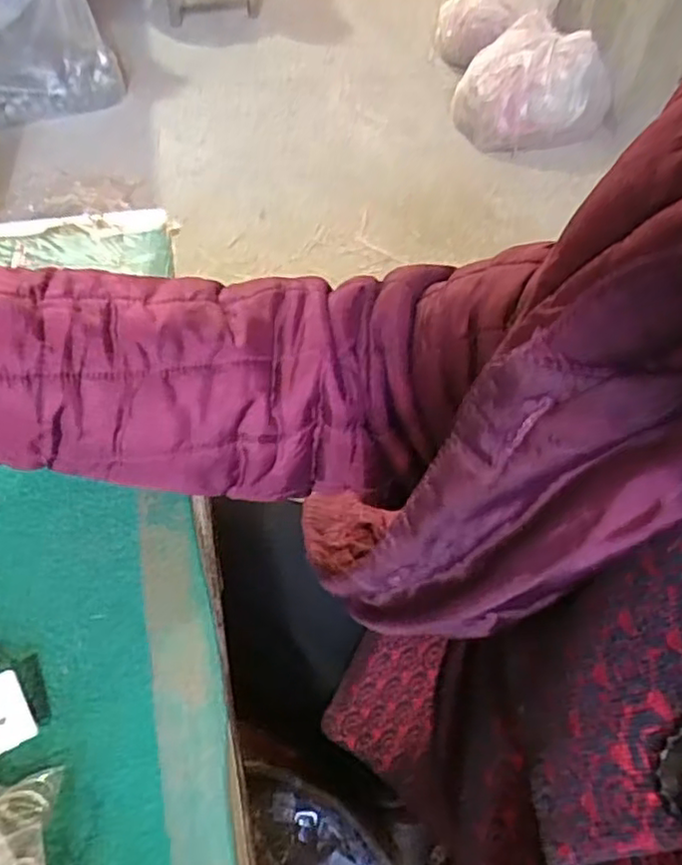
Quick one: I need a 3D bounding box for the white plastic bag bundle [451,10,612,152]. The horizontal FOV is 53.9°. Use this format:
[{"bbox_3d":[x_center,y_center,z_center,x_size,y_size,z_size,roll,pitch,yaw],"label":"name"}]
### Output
[{"bbox_3d":[0.473,-0.853,1.631,0.345,0.214,0.400,15,52,7],"label":"white plastic bag bundle"}]

